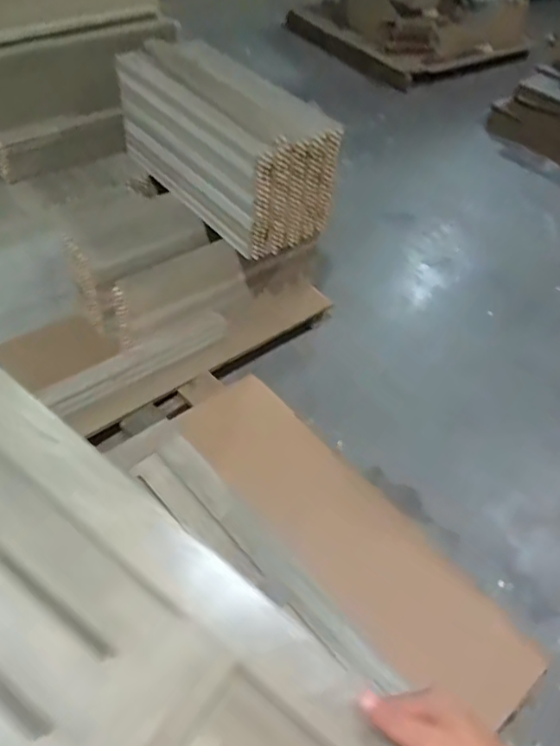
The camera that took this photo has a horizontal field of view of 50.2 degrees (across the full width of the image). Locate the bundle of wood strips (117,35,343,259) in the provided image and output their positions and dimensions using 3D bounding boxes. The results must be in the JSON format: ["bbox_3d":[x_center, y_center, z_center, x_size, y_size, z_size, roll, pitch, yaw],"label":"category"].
[{"bbox_3d":[-0.175,-0.681,1.727,0.293,0.361,0.692,-29,57,-27],"label":"bundle of wood strips"}]

